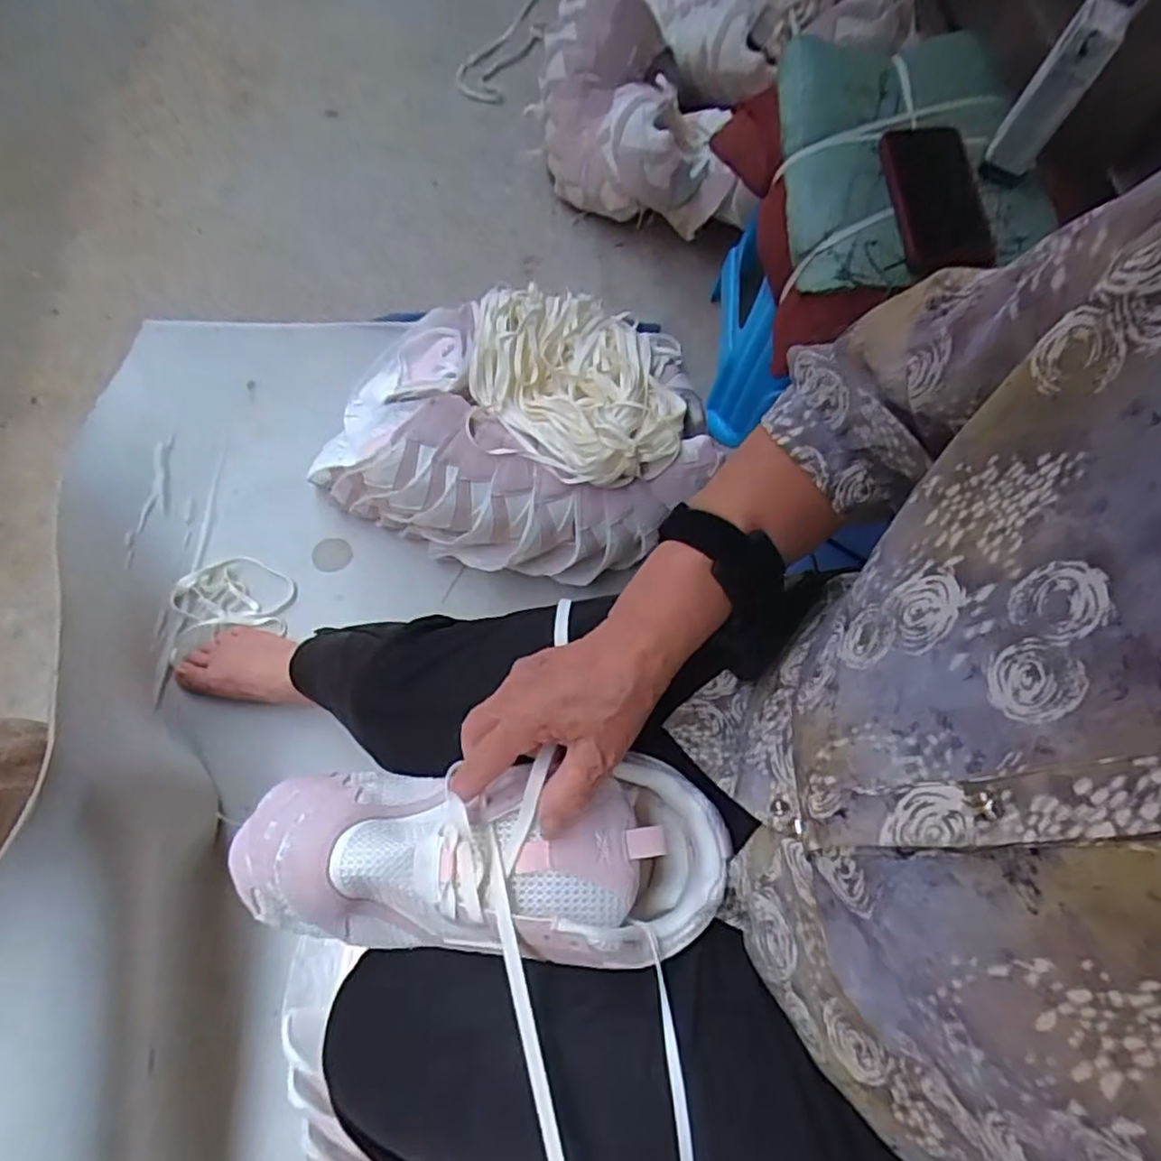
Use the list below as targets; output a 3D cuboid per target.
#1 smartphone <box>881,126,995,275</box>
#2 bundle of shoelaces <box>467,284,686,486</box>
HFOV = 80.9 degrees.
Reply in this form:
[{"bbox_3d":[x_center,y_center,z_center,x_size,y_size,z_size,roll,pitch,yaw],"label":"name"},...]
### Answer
[{"bbox_3d":[0.359,-0.392,0.692,0.086,0.013,0.168,-3,76,-1],"label":"smartphone"},{"bbox_3d":[-0.007,-0.238,0.782,0.245,0.077,0.287,2,68,-4],"label":"bundle of shoelaces"}]

